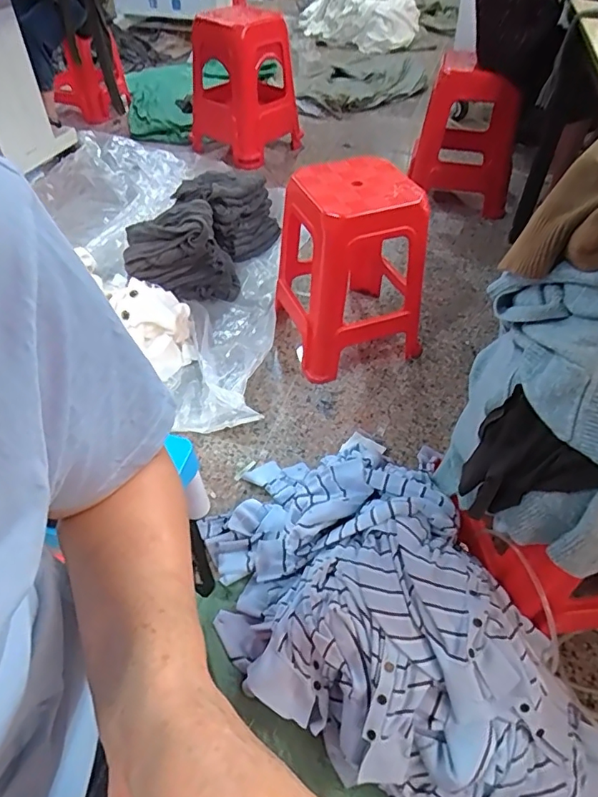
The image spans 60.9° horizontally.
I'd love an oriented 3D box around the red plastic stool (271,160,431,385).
[{"bbox_3d":[0.143,-0.360,1.414,0.346,0.505,0.340,-13,49,-12],"label":"red plastic stool"}]

